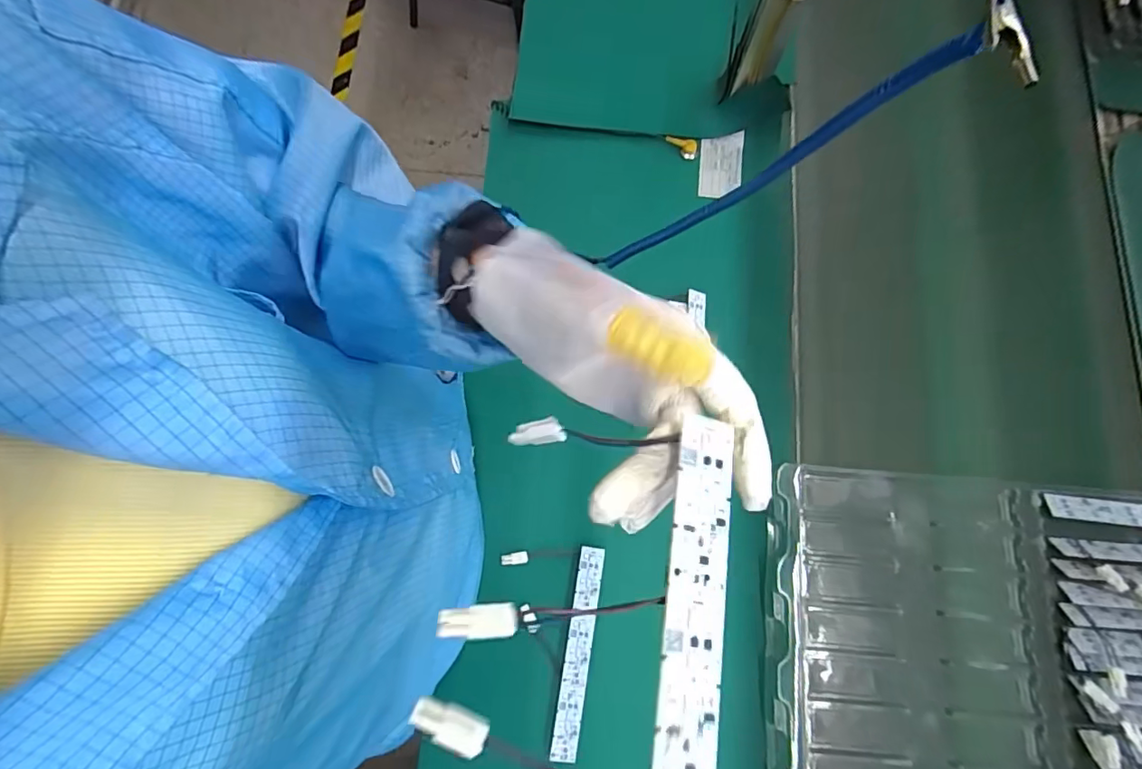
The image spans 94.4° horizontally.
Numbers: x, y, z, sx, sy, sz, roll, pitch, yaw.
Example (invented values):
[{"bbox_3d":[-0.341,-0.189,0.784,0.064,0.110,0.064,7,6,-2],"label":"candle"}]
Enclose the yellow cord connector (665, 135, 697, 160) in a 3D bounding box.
[{"bbox_3d":[0.137,-0.295,0.652,0.044,0.018,0.016,28,77,-7],"label":"yellow cord connector"}]

